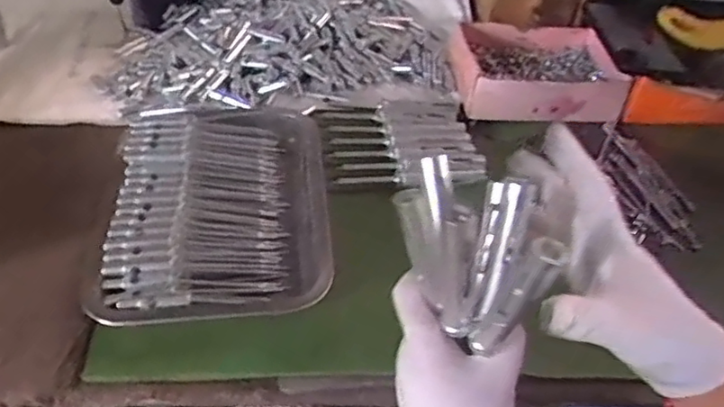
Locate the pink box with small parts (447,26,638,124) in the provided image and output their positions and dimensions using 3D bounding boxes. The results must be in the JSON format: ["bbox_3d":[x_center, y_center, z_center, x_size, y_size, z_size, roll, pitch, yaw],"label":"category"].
[{"bbox_3d":[0.194,-0.152,0.710,0.171,0.051,0.136,0,44,-5],"label":"pink box with small parts"}]

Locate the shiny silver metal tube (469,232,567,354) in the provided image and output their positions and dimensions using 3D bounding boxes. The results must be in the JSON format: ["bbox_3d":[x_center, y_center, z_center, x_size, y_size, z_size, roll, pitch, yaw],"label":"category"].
[{"bbox_3d":[0.081,0.052,0.339,0.016,0.085,0.015,16,44,-7],"label":"shiny silver metal tube"}]

